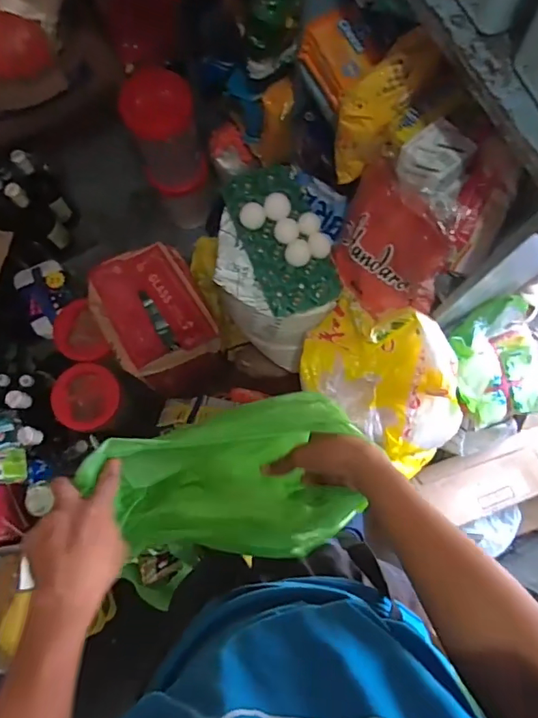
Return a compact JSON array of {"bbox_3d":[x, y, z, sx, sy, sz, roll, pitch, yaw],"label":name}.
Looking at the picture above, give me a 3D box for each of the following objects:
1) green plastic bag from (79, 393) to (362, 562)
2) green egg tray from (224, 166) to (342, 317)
[{"bbox_3d":[-0.038,0.154,0.558,0.282,0.151,0.171,-14,78,-4],"label":"green plastic bag"},{"bbox_3d":[0.028,-0.230,0.896,0.149,0.072,0.283,-19,78,-5],"label":"green egg tray"}]

